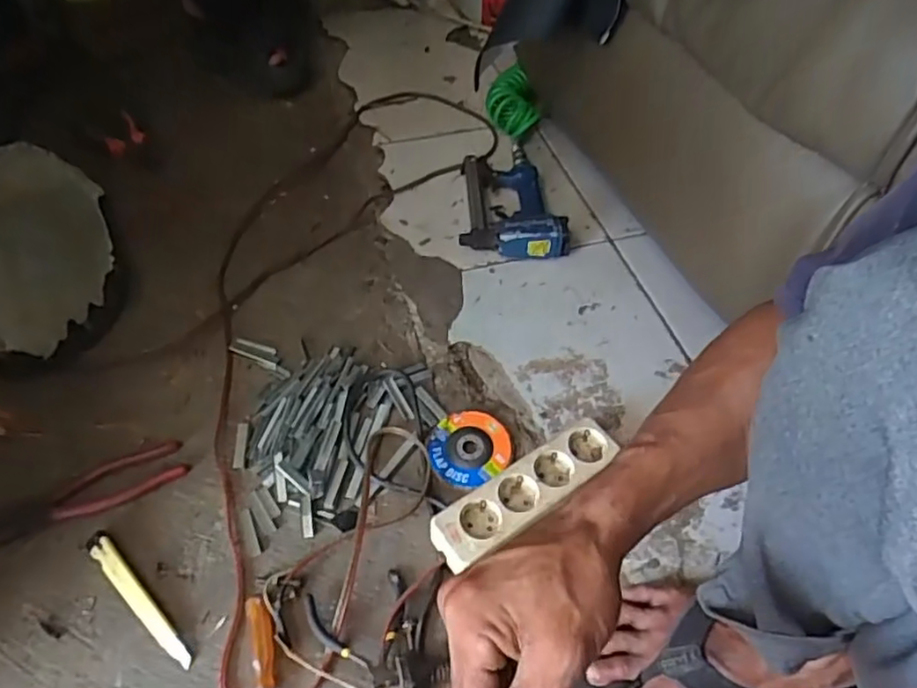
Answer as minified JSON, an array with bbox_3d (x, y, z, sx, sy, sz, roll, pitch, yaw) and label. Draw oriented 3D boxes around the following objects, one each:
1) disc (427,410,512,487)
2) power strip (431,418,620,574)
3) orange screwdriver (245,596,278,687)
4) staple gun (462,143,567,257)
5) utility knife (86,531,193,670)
[{"bbox_3d":[0.010,0.109,0.678,0.085,0.016,0.084,1,52,-2],"label":"disc"},{"bbox_3d":[0.066,0.145,0.626,0.202,0.044,0.065,-31,59,-24],"label":"power strip"},{"bbox_3d":[-0.159,0.281,0.530,0.023,0.021,0.137,-12,54,-11],"label":"orange screwdriver"},{"bbox_3d":[0.064,-0.208,0.892,0.139,0.050,0.231,-4,52,-6],"label":"staple gun"},{"bbox_3d":[-0.287,0.226,0.570,0.152,0.017,0.020,39,60,24],"label":"utility knife"}]

